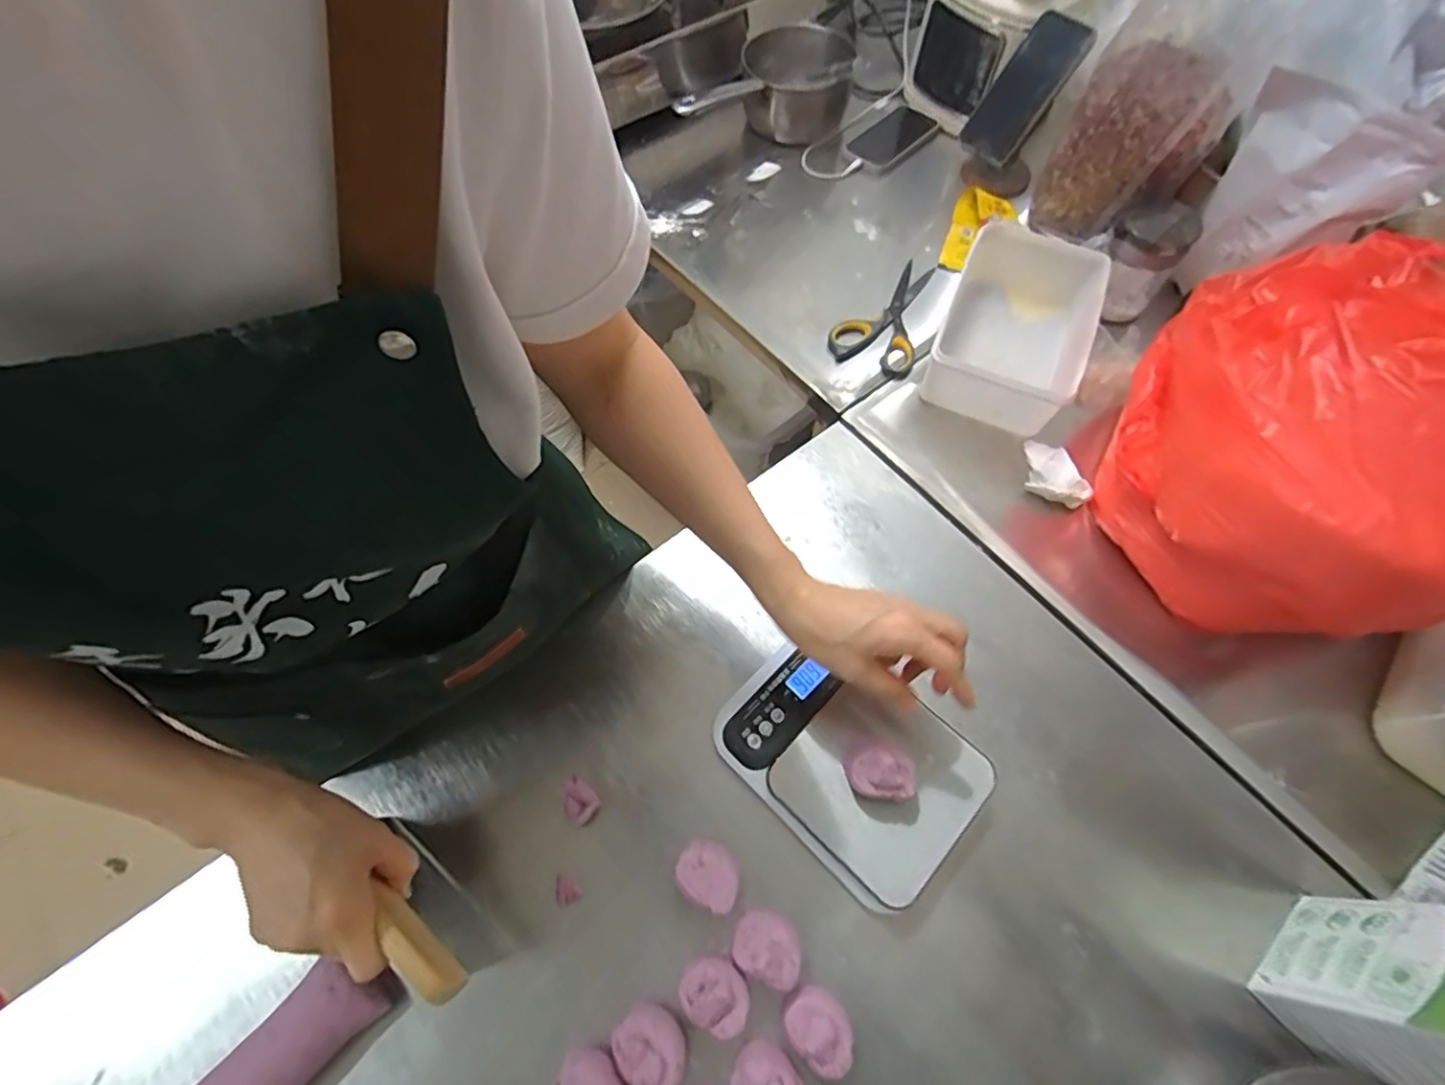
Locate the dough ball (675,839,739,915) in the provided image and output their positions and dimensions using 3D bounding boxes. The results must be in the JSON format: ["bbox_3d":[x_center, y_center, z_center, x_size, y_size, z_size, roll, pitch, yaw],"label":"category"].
[{"bbox_3d":[-0.010,0.253,0.469,0.038,0.030,0.051,-40,69,-17],"label":"dough ball"}]

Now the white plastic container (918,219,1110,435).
[{"bbox_3d":[0.325,-0.239,0.691,0.143,0.077,0.236,22,66,11],"label":"white plastic container"}]

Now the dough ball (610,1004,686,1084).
[{"bbox_3d":[-0.051,0.351,0.428,0.052,0.036,0.045,33,68,15],"label":"dough ball"}]

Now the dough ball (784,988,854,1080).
[{"bbox_3d":[0.067,0.340,0.431,0.041,0.036,0.051,-36,69,-16],"label":"dough ball"}]

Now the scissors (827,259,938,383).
[{"bbox_3d":[0.192,-0.274,0.740,0.099,0.015,0.172,17,65,9],"label":"scissors"}]

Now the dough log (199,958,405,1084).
[{"bbox_3d":[-0.309,0.356,0.408,0.182,0.043,0.052,-40,71,-18],"label":"dough log"}]

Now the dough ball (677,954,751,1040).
[{"bbox_3d":[-0.006,0.323,0.440,0.051,0.034,0.044,28,67,13],"label":"dough ball"}]

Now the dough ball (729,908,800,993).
[{"bbox_3d":[0.032,0.294,0.448,0.049,0.035,0.041,18,65,10],"label":"dough ball"}]

